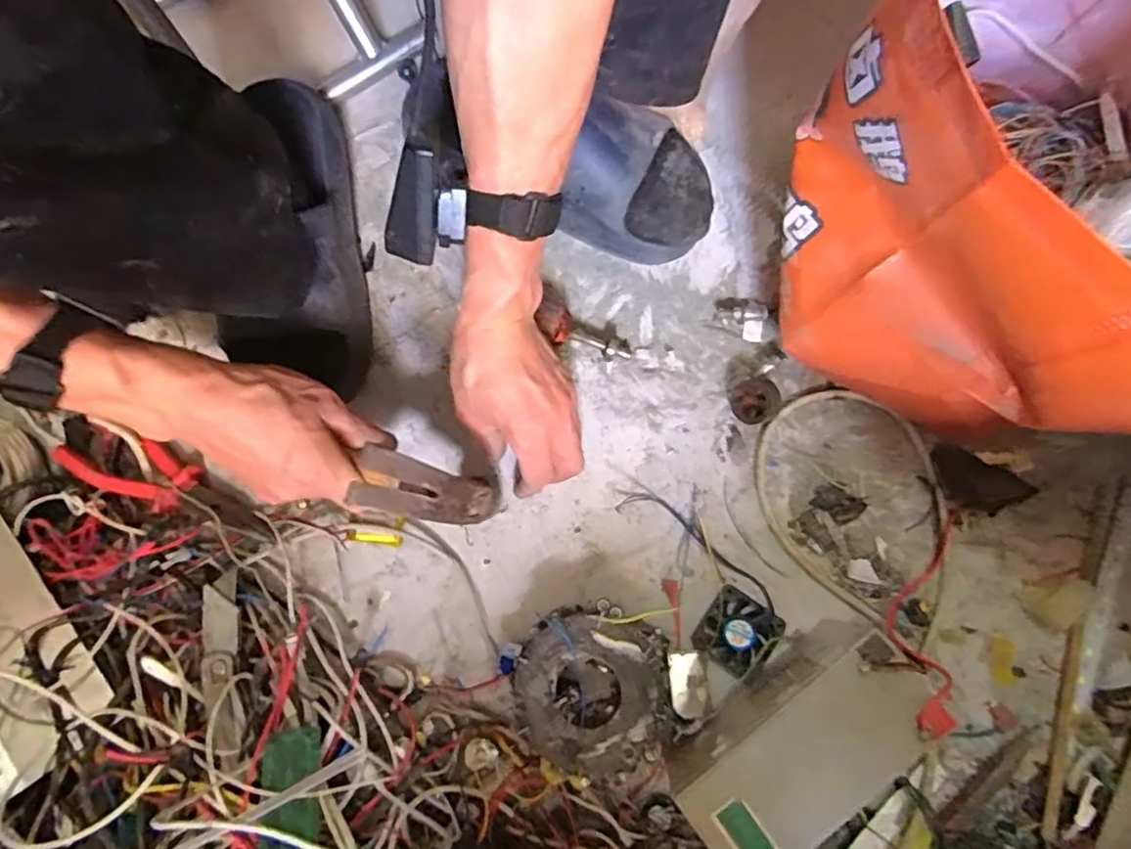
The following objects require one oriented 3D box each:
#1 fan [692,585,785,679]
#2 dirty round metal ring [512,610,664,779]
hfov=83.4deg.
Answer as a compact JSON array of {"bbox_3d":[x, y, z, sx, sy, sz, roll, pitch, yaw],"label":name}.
[{"bbox_3d":[0.120,0.146,0.444,0.048,0.009,0.050,34,81,12],"label":"fan"},{"bbox_3d":[0.014,0.178,0.423,0.097,0.025,0.100,-1,76,5],"label":"dirty round metal ring"}]

